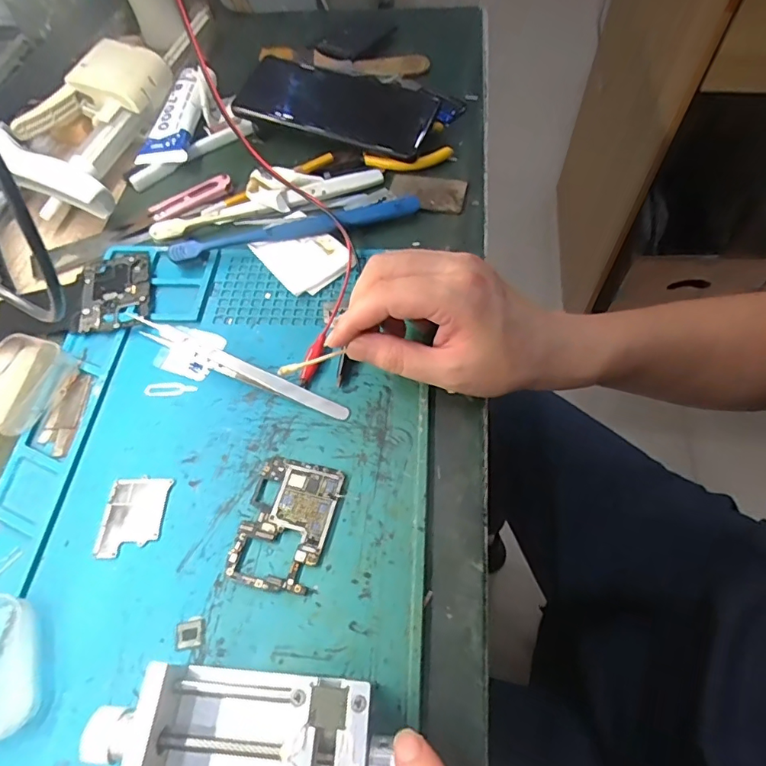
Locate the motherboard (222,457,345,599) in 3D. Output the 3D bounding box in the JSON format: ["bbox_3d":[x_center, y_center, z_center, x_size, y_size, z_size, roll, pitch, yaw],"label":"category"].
[{"bbox_3d":[-0.052,0.076,0.274,0.047,0.004,0.069,13,61,10],"label":"motherboard"}]

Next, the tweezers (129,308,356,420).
[{"bbox_3d":[-0.098,-0.014,0.321,0.168,0.013,0.015,24,64,15],"label":"tweezers"}]

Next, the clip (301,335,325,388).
[{"bbox_3d":[-0.045,-0.014,0.320,0.009,0.005,0.036,16,77,11],"label":"clip"}]

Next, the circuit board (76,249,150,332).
[{"bbox_3d":[-0.194,-0.067,0.365,0.050,0.004,0.071,-10,60,-3],"label":"circuit board"}]

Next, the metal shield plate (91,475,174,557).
[{"bbox_3d":[-0.139,0.074,0.280,0.033,0.004,0.044,2,60,4],"label":"metal shield plate"}]

